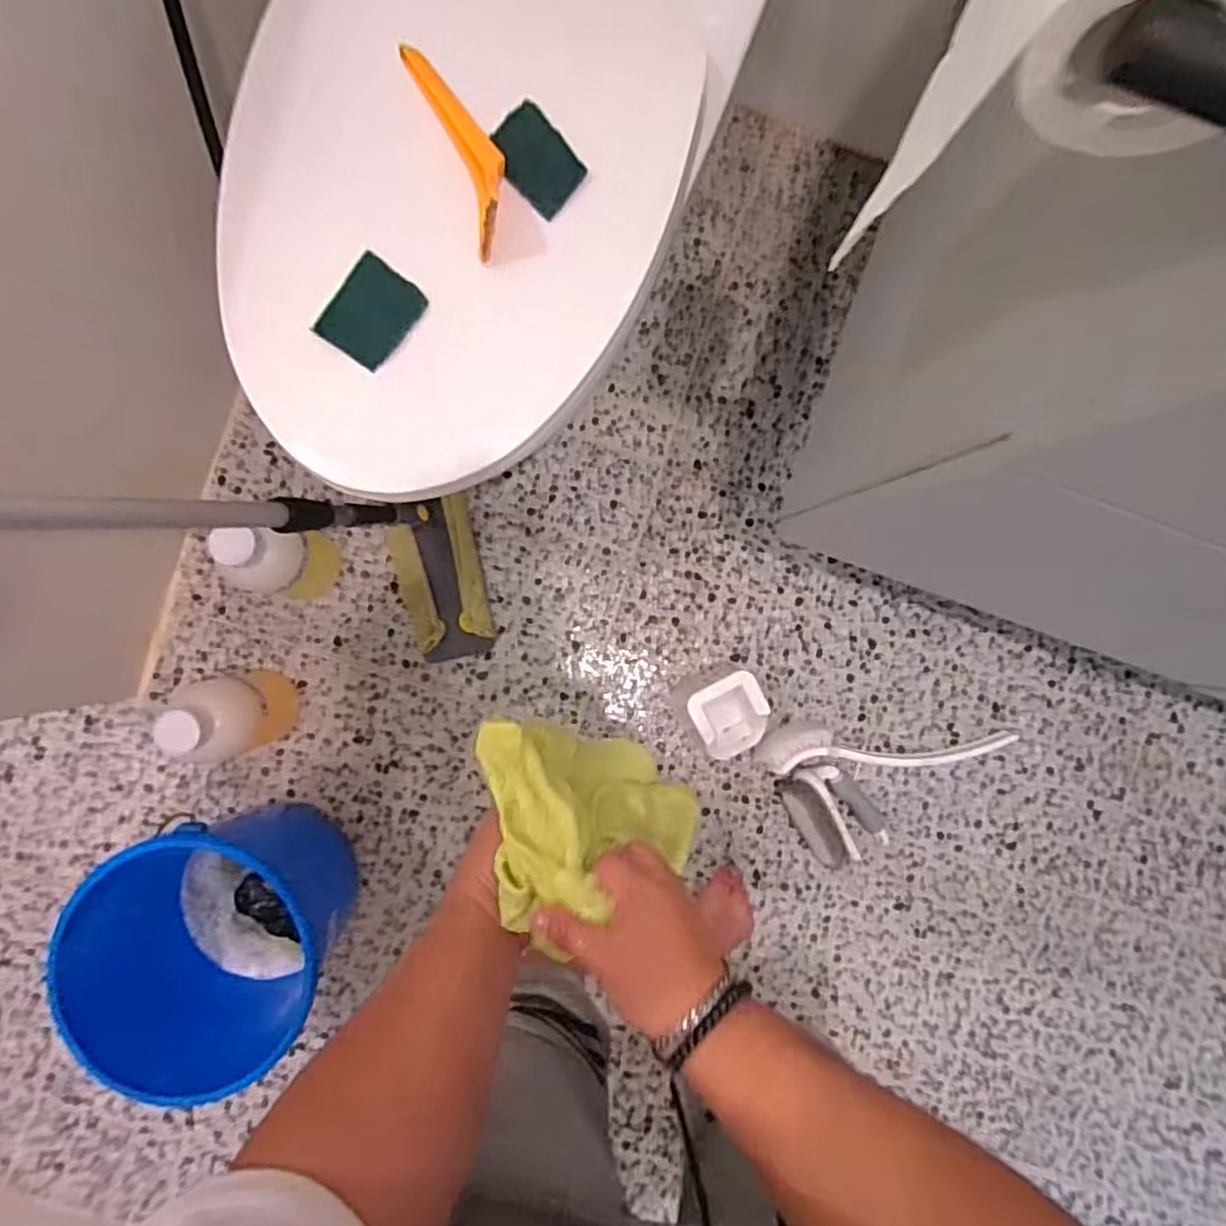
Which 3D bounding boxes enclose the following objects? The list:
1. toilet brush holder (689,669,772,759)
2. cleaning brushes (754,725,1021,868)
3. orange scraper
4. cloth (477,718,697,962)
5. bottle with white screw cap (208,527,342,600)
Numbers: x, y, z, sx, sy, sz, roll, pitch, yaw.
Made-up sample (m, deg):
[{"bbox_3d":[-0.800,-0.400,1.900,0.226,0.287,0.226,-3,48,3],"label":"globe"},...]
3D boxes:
[{"bbox_3d":[0.154,0.141,0.943,0.091,0.116,0.112,-27,91,-2],"label":"toilet brush holder"},{"bbox_3d":[0.383,0.252,0.975,0.358,0.074,0.174,4,89,-2],"label":"cleaning brushes"},{"bbox_3d":[-0.110,-0.353,0.526,0.039,0.045,0.158,-21,91,-4],"label":"orange scraper"},{"bbox_3d":[-0.009,0.139,0.515,0.116,0.252,0.090,15,89,23],"label":"cloth"},{"bbox_3d":[-0.393,-0.061,0.851,0.073,0.214,0.093,9,89,-2],"label":"bottle with white screw cap"}]

